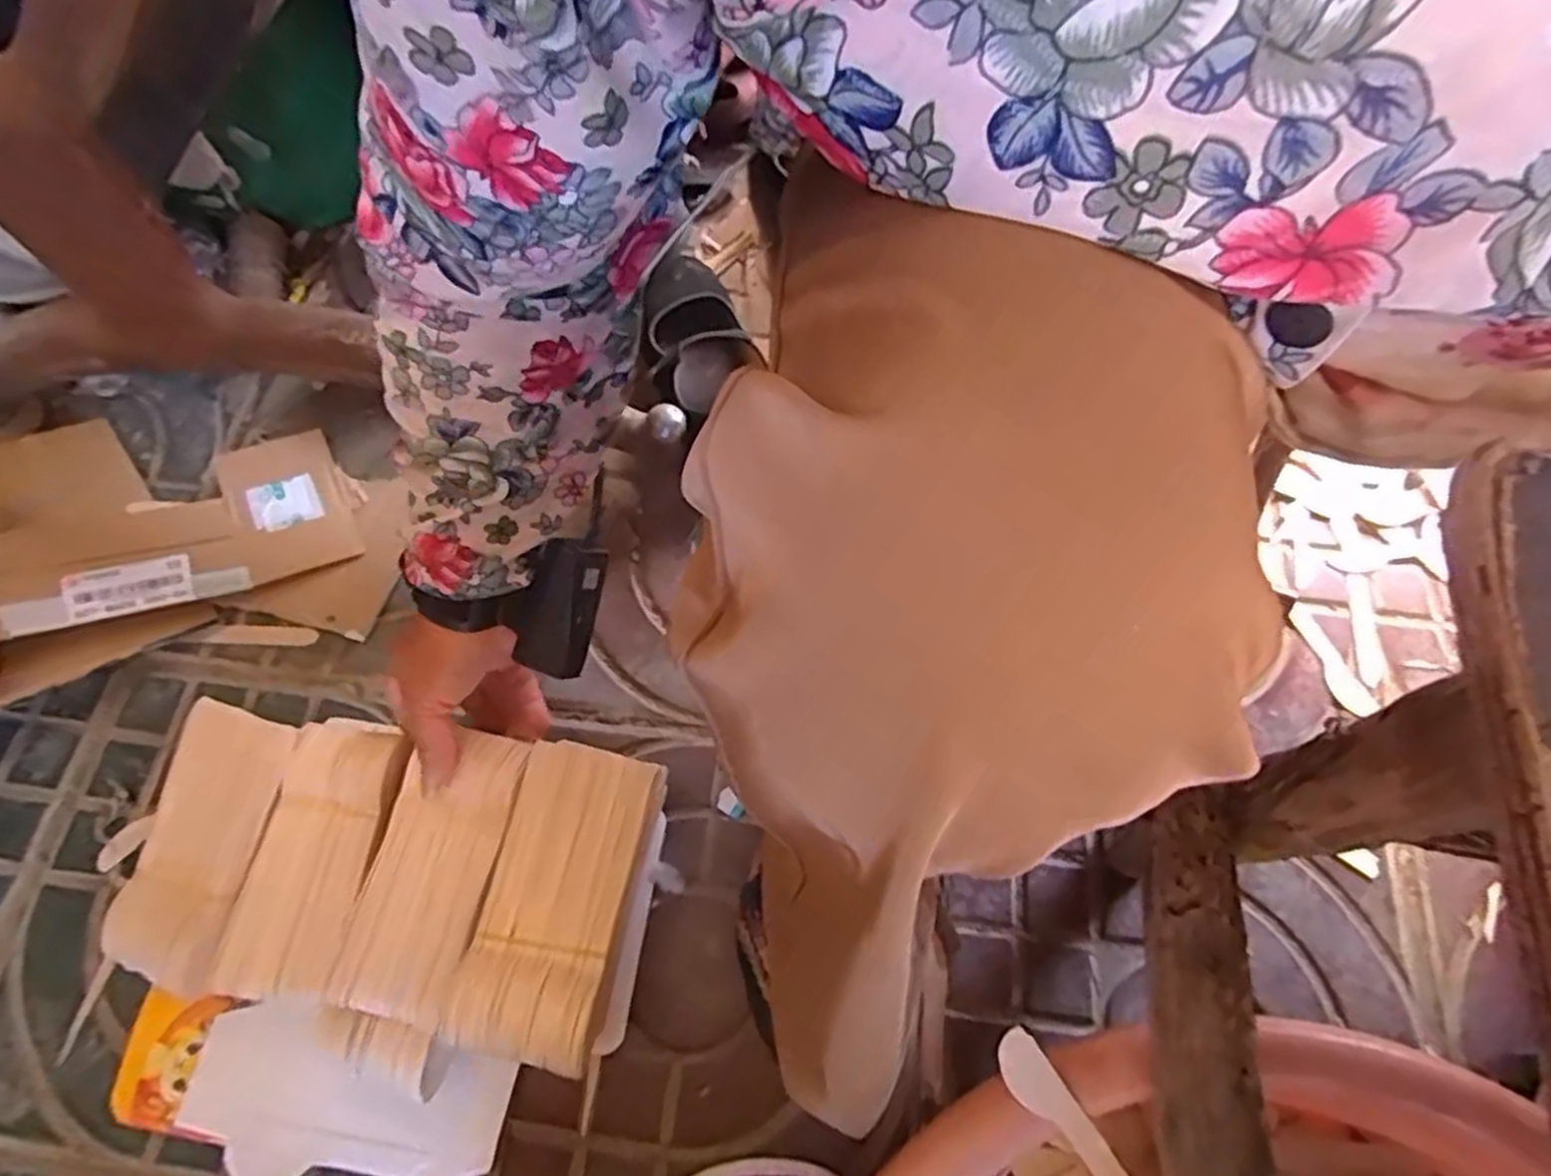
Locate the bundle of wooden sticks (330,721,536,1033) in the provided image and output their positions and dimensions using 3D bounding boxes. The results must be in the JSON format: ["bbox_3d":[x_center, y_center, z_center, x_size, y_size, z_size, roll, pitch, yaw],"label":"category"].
[{"bbox_3d":[-0.200,0.163,0.461,0.076,0.010,0.161,21,80,8],"label":"bundle of wooden sticks"}]

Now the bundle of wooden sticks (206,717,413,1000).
[{"bbox_3d":[-0.289,0.166,0.498,0.081,0.023,0.168,10,69,4],"label":"bundle of wooden sticks"}]

